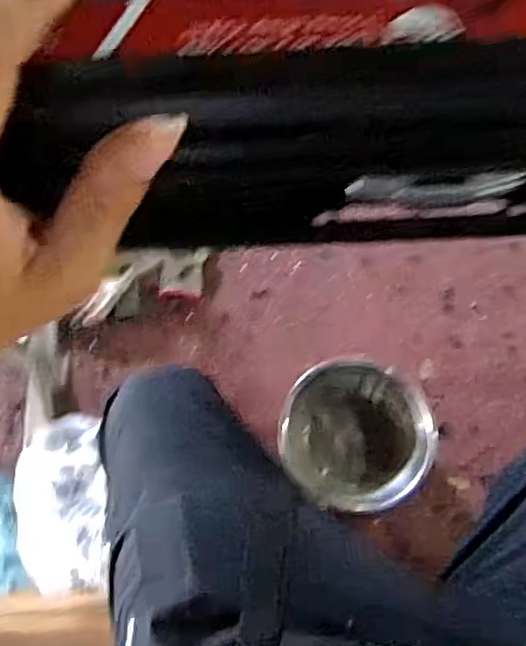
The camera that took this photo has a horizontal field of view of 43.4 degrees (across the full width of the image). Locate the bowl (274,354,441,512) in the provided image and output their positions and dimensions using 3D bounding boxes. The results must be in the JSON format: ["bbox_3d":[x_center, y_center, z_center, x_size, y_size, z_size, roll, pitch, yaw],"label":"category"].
[{"bbox_3d":[0.154,0.183,1.099,0.241,0.076,0.236,0,72,1],"label":"bowl"}]

